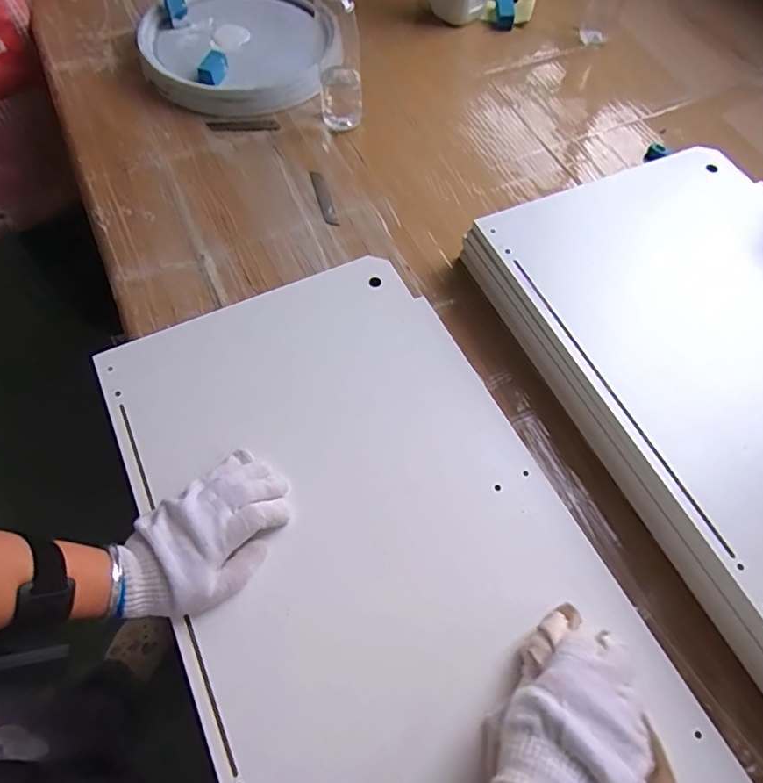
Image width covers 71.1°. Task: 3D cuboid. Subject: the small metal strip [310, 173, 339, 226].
[{"bbox_3d":[-0.076,-0.255,0.704,0.018,0.007,0.106,-13,62,-10],"label":"small metal strip"}]

